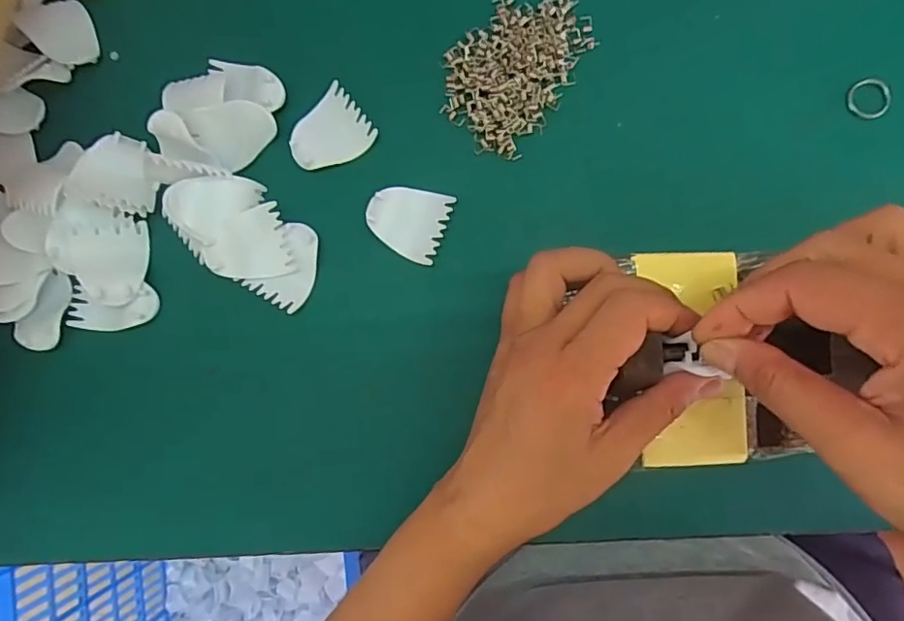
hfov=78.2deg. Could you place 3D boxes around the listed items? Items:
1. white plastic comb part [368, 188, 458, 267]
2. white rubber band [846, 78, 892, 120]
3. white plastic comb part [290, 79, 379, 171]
[{"bbox_3d":[-0.025,-0.050,0.304,0.043,0.004,0.037,21,89,5],"label":"white plastic comb part"},{"bbox_3d":[0.220,-0.111,0.292,0.021,0.006,0.019,10,88,5],"label":"white rubber band"},{"bbox_3d":[-0.068,-0.098,0.313,0.044,0.005,0.038,-43,85,1],"label":"white plastic comb part"}]

